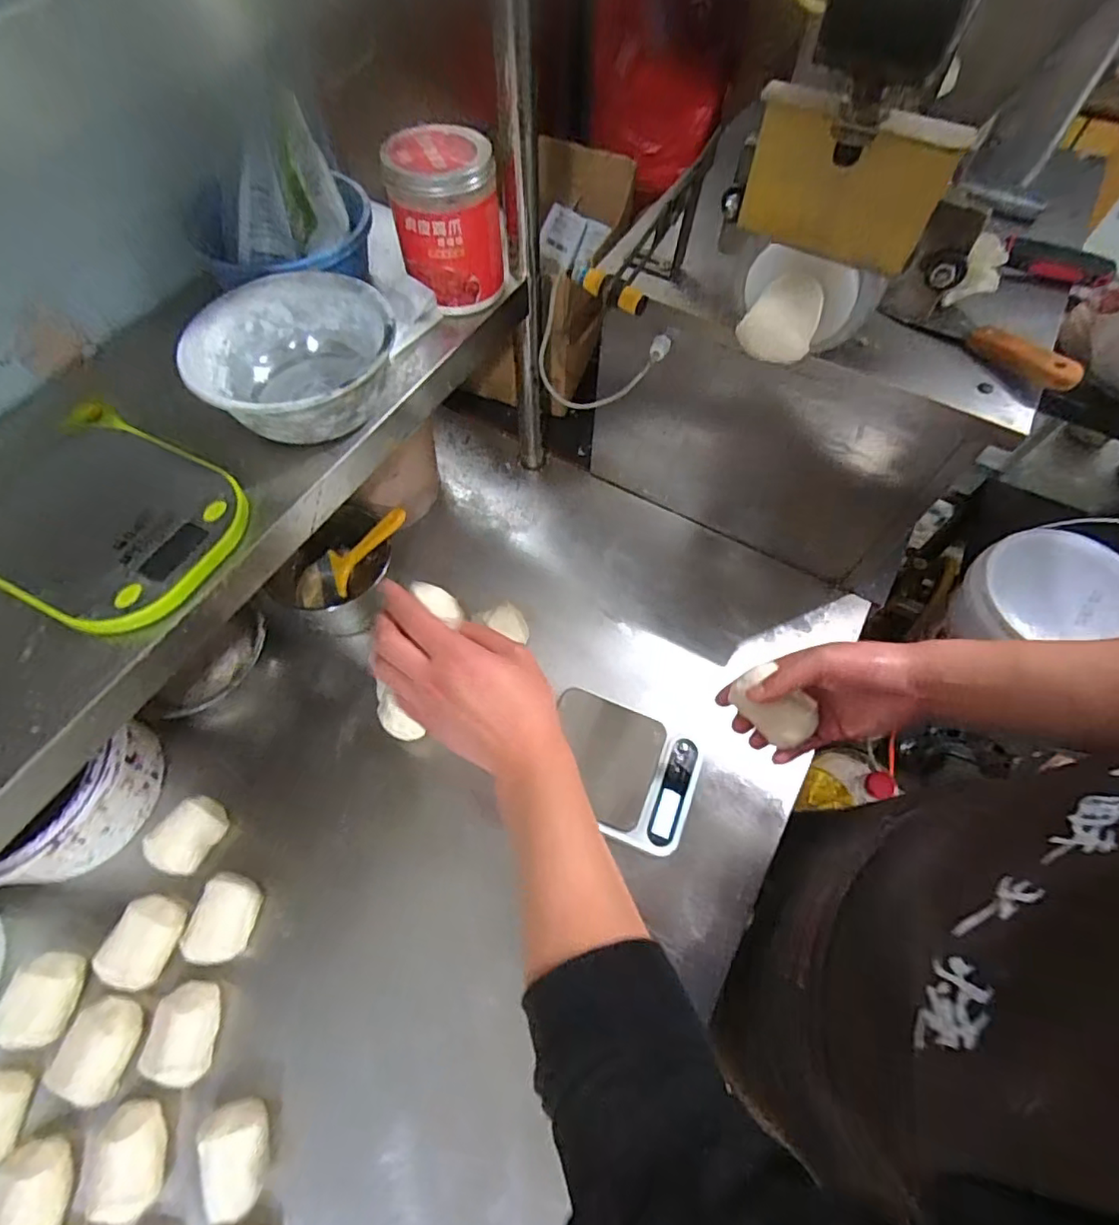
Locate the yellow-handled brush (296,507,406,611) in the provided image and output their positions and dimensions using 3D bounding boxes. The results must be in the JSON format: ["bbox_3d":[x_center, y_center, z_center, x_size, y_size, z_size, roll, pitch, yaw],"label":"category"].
[{"bbox_3d":[-0.258,-0.059,0.698,0.202,0.023,0.071,-32,61,27],"label":"yellow-handled brush"}]

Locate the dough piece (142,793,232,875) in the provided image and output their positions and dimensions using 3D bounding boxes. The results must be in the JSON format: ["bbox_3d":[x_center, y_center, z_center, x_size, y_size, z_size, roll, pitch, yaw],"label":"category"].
[{"bbox_3d":[-0.373,0.228,0.584,0.052,0.039,0.073,41,68,18],"label":"dough piece"}]

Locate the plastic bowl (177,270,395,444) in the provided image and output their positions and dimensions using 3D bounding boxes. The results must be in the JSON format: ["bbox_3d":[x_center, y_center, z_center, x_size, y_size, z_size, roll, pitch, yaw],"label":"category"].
[{"bbox_3d":[-0.207,-0.206,0.479,0.146,0.064,0.143,1,62,-1],"label":"plastic bowl"}]

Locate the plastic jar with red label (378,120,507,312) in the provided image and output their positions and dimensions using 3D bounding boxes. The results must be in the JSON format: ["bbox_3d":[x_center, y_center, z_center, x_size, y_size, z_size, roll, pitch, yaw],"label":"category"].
[{"bbox_3d":[-0.100,-0.355,0.526,0.095,0.118,0.077,-6,63,-5],"label":"plastic jar with red label"}]

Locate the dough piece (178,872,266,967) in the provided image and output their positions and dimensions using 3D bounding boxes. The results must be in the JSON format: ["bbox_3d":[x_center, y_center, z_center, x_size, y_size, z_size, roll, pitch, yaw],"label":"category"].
[{"bbox_3d":[-0.332,0.305,0.576,0.053,0.038,0.076,8,63,3],"label":"dough piece"}]

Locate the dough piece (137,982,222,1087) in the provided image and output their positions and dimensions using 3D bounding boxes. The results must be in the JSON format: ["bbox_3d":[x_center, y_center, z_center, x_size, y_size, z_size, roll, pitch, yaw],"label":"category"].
[{"bbox_3d":[-0.330,0.373,0.511,0.043,0.047,0.072,5,62,1],"label":"dough piece"}]

